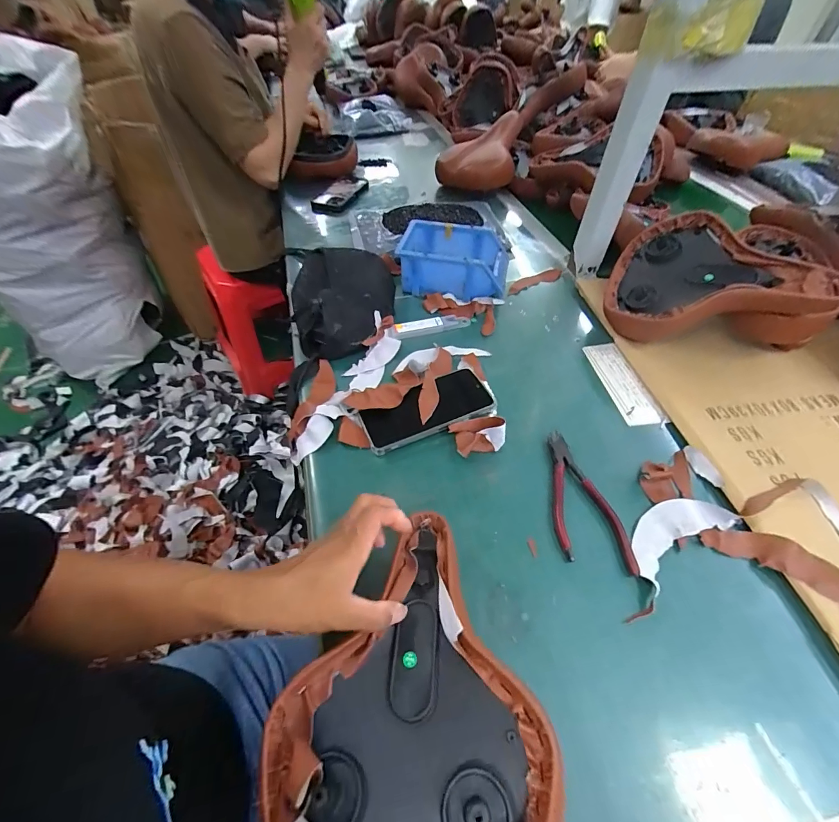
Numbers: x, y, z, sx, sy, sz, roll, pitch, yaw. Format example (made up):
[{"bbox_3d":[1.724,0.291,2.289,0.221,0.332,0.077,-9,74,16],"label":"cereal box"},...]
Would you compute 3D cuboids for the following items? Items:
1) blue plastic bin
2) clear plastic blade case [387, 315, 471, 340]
[{"bbox_3d":[0.060,-0.250,0.648,0.170,0.074,0.115,10,52,7],"label":"blue plastic bin"},{"bbox_3d":[0.015,-0.130,0.585,0.127,0.010,0.028,-12,52,-11],"label":"clear plastic blade case"}]

